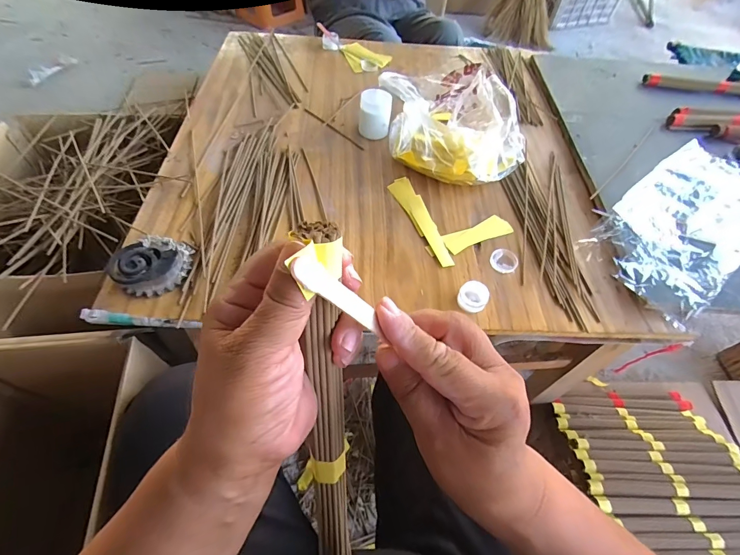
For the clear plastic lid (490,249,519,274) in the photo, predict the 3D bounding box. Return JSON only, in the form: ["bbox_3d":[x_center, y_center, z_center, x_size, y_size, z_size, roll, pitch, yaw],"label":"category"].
[{"bbox_3d":[0.195,-0.024,0.536,0.039,0.006,0.039,2,55,-3],"label":"clear plastic lid"}]

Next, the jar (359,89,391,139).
[{"bbox_3d":[0.009,-0.296,0.674,0.055,0.068,0.053,2,55,-3],"label":"jar"}]

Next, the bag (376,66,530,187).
[{"bbox_3d":[0.143,-0.284,0.659,0.230,0.091,0.272,-16,58,-15],"label":"bag"}]

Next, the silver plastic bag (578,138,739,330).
[{"bbox_3d":[0.503,-0.104,0.576,0.405,0.029,0.168,-36,65,-25],"label":"silver plastic bag"}]

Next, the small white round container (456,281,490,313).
[{"bbox_3d":[0.135,0.024,0.484,0.037,0.023,0.034,2,55,-3],"label":"small white round container"}]

